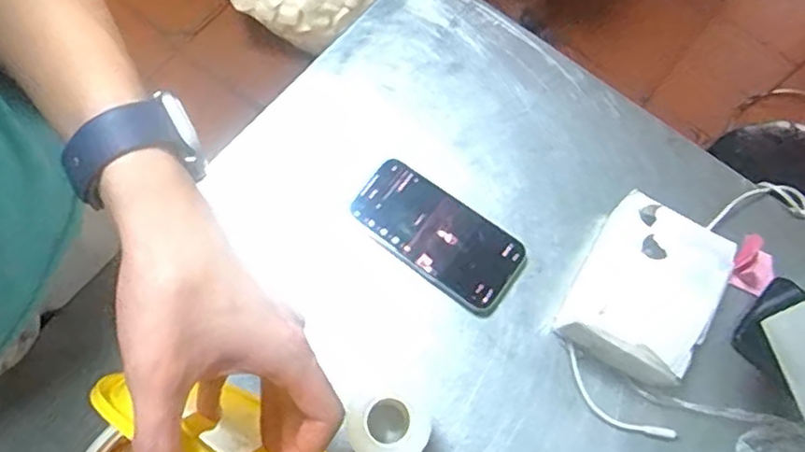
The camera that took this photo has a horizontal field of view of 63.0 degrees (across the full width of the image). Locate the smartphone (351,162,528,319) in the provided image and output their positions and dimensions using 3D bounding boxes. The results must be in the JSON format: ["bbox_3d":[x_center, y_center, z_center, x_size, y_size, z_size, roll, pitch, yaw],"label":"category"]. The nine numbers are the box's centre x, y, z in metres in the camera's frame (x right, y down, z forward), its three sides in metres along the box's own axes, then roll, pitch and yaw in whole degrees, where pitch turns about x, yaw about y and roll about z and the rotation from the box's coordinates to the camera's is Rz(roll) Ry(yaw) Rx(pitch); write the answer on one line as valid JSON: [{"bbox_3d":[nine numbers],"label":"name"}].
[{"bbox_3d":[0.029,0.008,0.542,0.145,0.011,0.068,36,73,10],"label":"smartphone"}]

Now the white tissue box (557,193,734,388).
[{"bbox_3d":[0.184,0.049,0.508,0.097,0.060,0.115,30,72,8],"label":"white tissue box"}]

